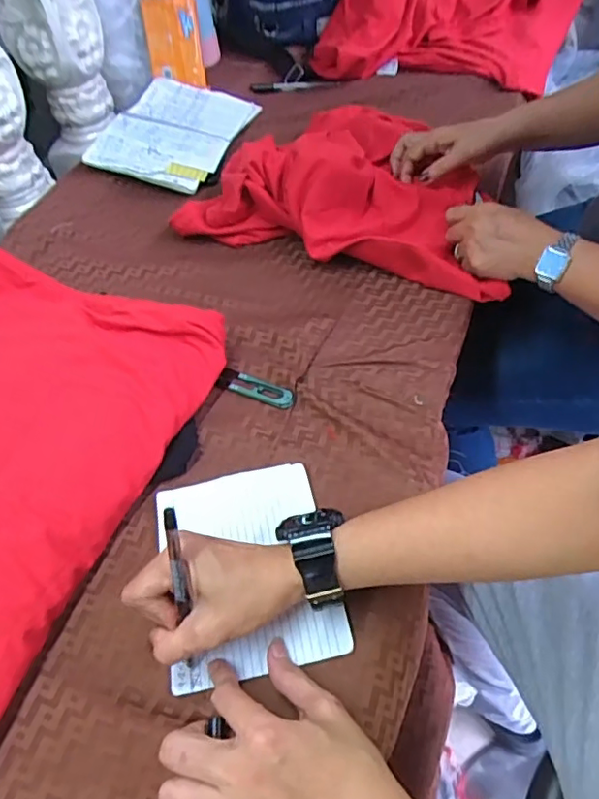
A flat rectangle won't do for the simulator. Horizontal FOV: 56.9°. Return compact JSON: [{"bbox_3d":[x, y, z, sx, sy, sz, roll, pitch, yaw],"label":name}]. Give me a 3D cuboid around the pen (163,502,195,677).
[{"bbox_3d":[-0.079,0.130,0.366,0.007,0.137,0.006,1,23,7],"label":"pen"}]

